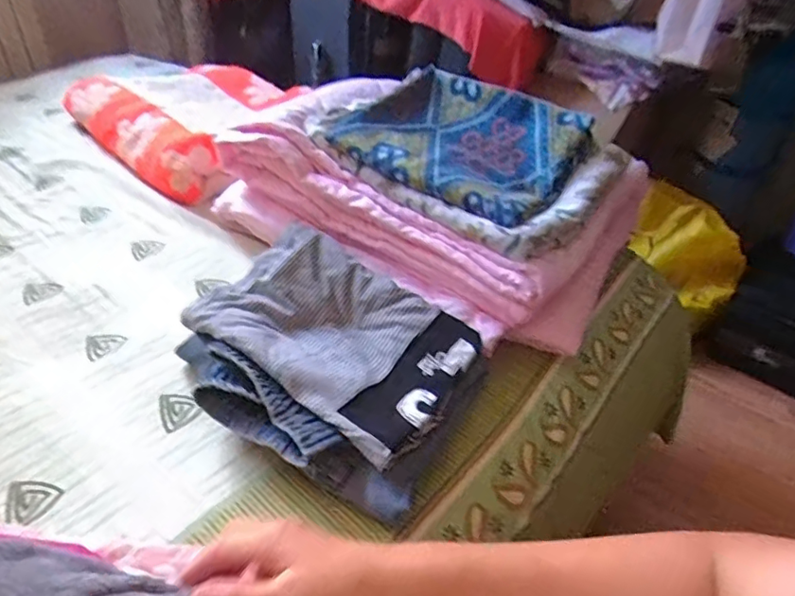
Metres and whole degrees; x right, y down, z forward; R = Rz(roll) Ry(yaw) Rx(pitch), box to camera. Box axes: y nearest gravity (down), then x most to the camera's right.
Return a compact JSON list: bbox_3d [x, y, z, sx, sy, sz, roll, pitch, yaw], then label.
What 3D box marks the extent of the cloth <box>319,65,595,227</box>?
[{"bbox_3d":[0.087,-0.219,0.758,0.300,0.070,0.239,27,46,28],"label":"cloth"}]

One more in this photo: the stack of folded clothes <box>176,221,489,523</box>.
[{"bbox_3d":[-0.079,0.059,0.621,0.327,0.084,0.253,24,42,21],"label":"stack of folded clothes"}]

